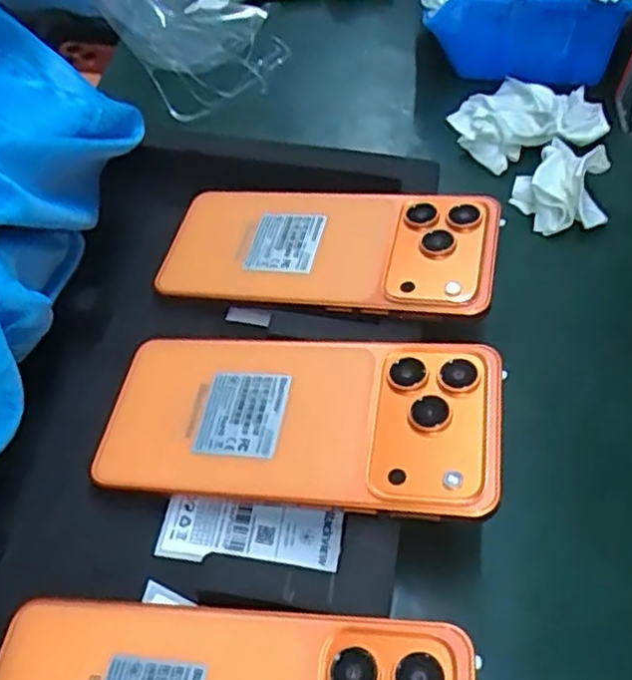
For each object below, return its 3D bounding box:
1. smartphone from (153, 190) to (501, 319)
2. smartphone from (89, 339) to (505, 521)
[{"bbox_3d":[0.004,-0.045,0.341,0.159,0.007,0.070,5,58,16],"label":"smartphone"},{"bbox_3d":[-0.008,0.032,0.285,0.160,0.007,0.073,1,54,15],"label":"smartphone"}]

